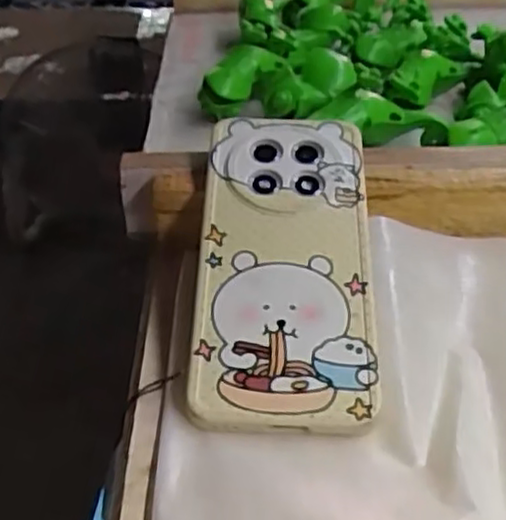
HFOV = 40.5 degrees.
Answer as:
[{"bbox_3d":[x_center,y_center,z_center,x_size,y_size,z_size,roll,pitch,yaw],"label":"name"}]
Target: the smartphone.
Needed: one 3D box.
[{"bbox_3d":[0.015,-0.002,0.308,0.076,0.008,0.162,1,55,3],"label":"smartphone"}]

